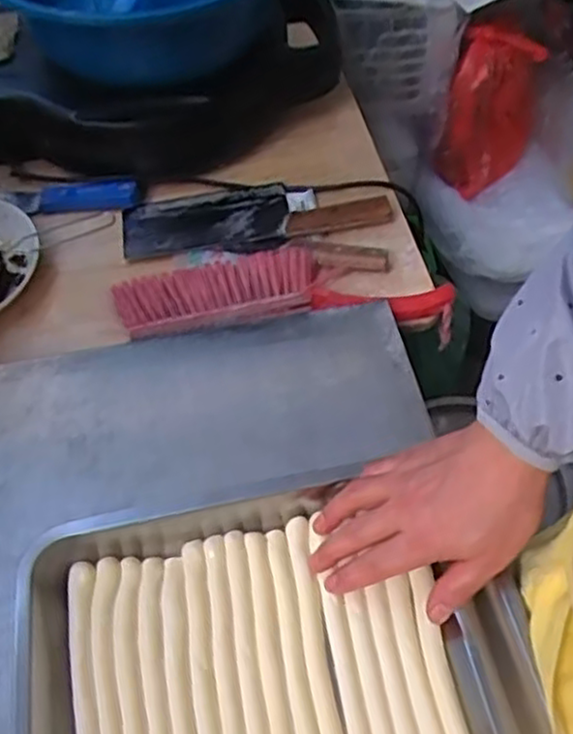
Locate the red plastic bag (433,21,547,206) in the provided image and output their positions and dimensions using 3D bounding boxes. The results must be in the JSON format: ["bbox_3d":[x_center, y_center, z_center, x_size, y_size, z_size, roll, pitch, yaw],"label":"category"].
[{"bbox_3d":[0.348,-0.426,1.241,0.166,0.271,0.074,6,29,-22],"label":"red plastic bag"}]

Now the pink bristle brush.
[{"bbox_3d":[-0.032,-0.088,0.758,0.278,0.034,0.076,-17,55,-9],"label":"pink bristle brush"}]

